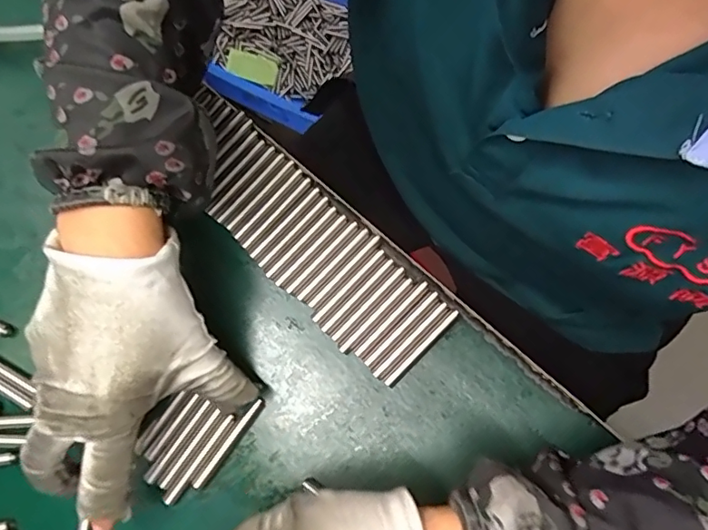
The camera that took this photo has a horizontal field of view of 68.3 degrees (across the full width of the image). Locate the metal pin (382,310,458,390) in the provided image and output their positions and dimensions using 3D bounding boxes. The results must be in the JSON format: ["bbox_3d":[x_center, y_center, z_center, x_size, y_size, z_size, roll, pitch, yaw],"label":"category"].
[{"bbox_3d":[0.039,0.048,0.301,0.006,0.008,0.058,43,82,13],"label":"metal pin"}]

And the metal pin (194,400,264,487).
[{"bbox_3d":[-0.071,0.101,0.296,0.007,0.006,0.058,36,81,12],"label":"metal pin"}]

